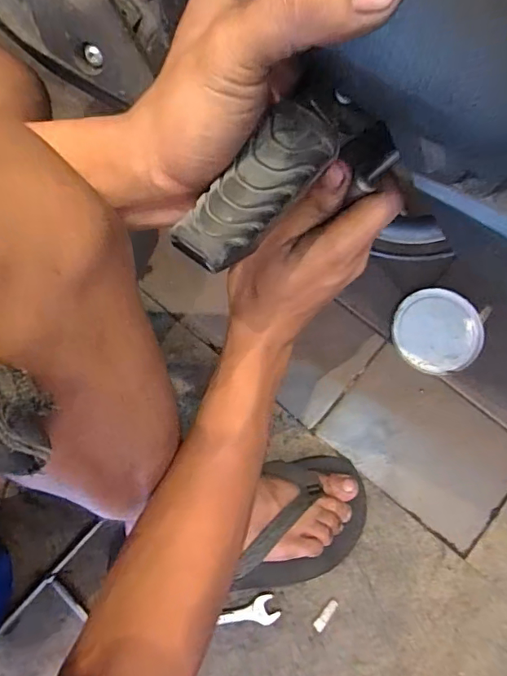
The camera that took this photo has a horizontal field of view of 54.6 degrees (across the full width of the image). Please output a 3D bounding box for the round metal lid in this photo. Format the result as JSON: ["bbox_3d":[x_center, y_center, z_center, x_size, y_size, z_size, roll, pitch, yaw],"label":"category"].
[{"bbox_3d":[0.218,-0.009,0.578,0.103,0.004,0.098,-1,75,3],"label":"round metal lid"}]

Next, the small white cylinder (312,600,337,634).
[{"bbox_3d":[0.076,0.290,0.512,0.011,0.006,0.034,42,81,13],"label":"small white cylinder"}]

